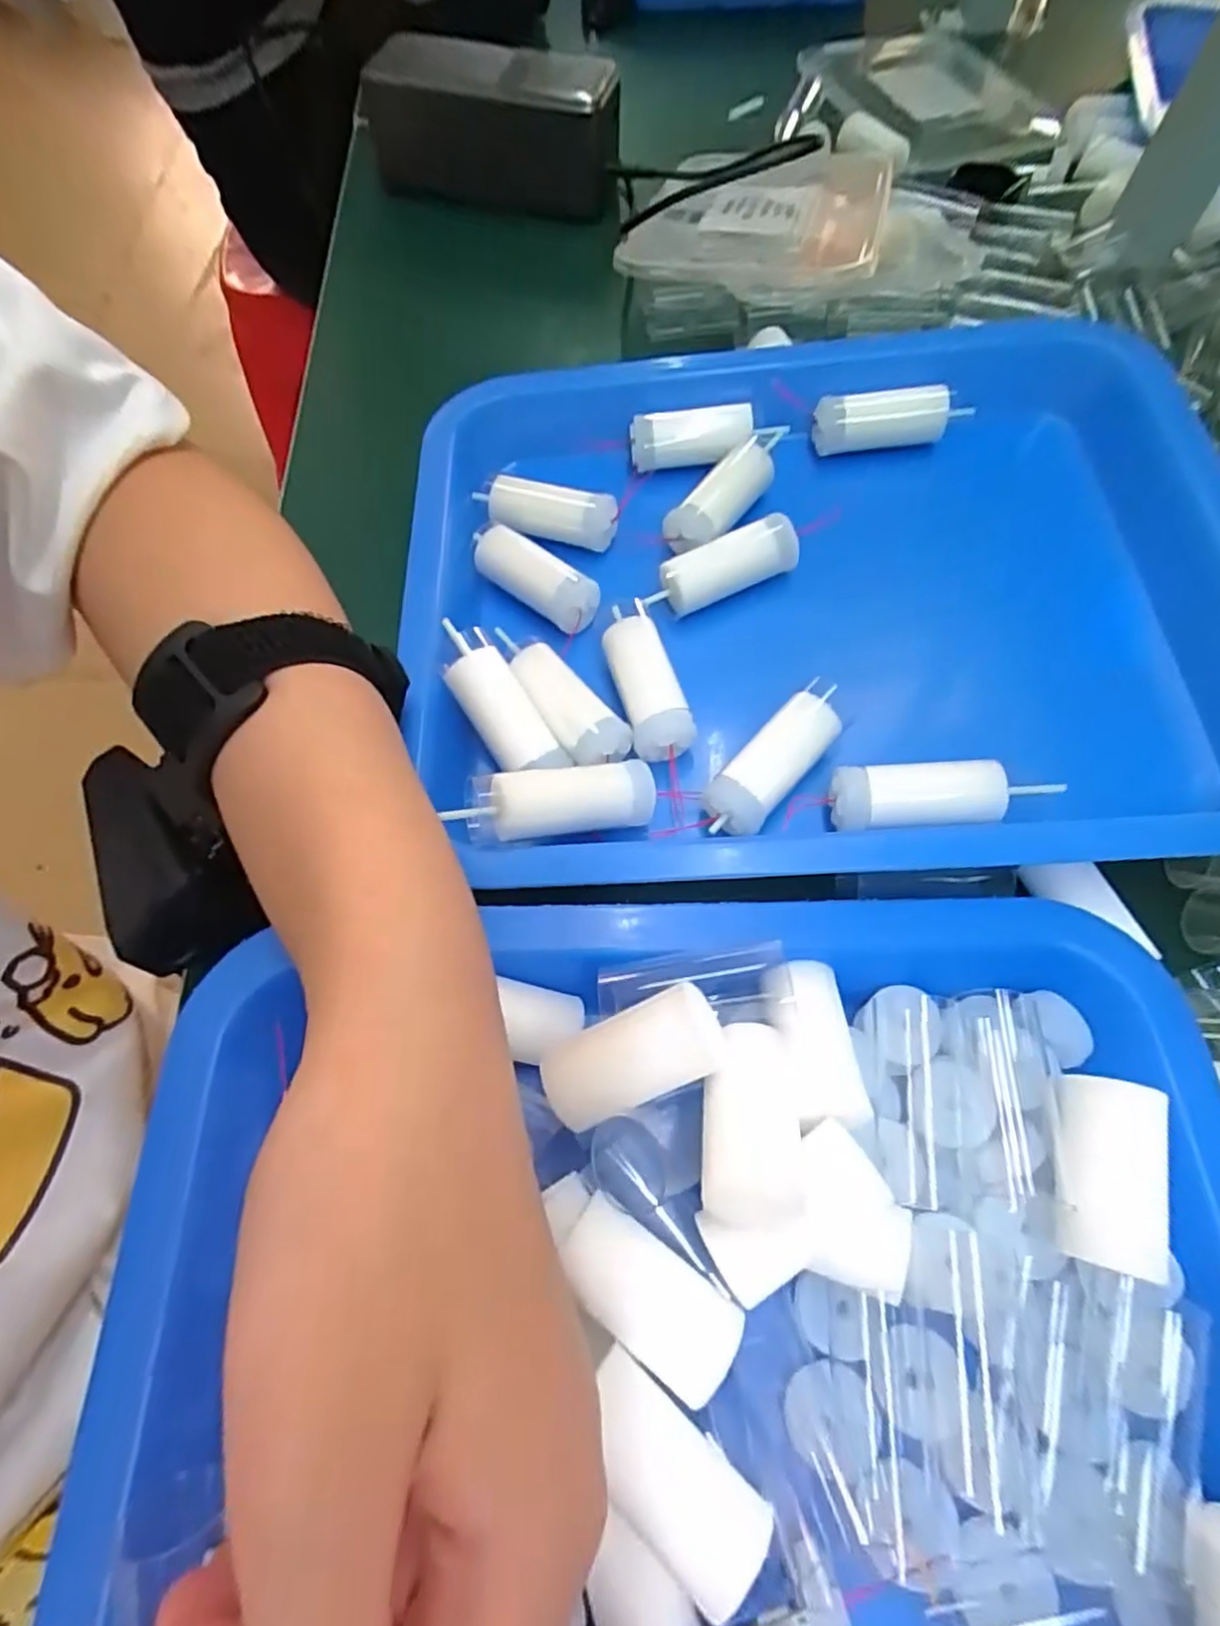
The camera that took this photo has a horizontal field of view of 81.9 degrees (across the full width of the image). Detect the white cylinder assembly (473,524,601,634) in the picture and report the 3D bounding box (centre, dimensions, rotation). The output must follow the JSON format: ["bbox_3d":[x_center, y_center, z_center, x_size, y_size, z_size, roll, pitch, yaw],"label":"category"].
[{"bbox_3d":[-0.029,-0.091,0.261,0.057,0.015,0.015,40,68,17],"label":"white cylinder assembly"}]

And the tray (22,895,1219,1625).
[{"bbox_3d":[0.022,0.172,0.127,0.274,0.048,0.317,-1,62,-2],"label":"tray"}]

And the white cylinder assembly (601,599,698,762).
[{"bbox_3d":[0.014,-0.046,0.241,0.024,0.018,0.058,-12,63,-8],"label":"white cylinder assembly"}]

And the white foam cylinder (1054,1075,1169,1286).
[{"bbox_3d":[0.114,0.084,0.165,0.018,0.022,0.040,13,63,5],"label":"white foam cylinder"}]

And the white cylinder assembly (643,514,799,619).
[{"bbox_3d":[0.041,-0.091,0.259,0.057,0.016,0.016,-24,67,0],"label":"white cylinder assembly"}]

